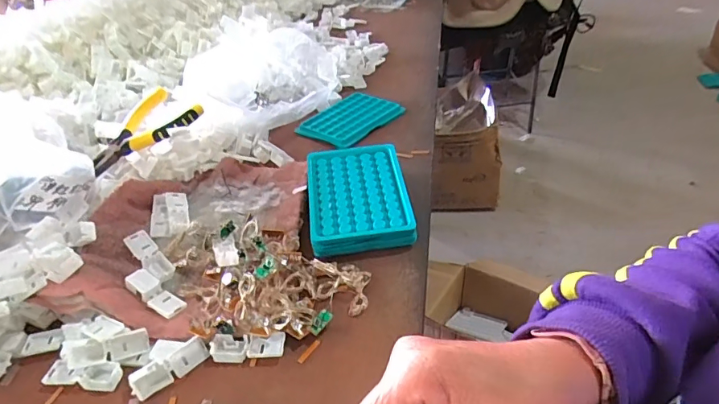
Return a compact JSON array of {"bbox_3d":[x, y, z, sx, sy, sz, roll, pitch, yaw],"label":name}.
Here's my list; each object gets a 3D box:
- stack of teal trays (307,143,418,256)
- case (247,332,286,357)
[{"bbox_3d":[-0.002,-0.005,0.470,0.096,0.031,0.131,-7,38,-2],"label":"stack of teal trays"},{"bbox_3d":[-0.071,0.110,0.356,0.027,0.010,0.018,-4,38,2],"label":"case"}]

